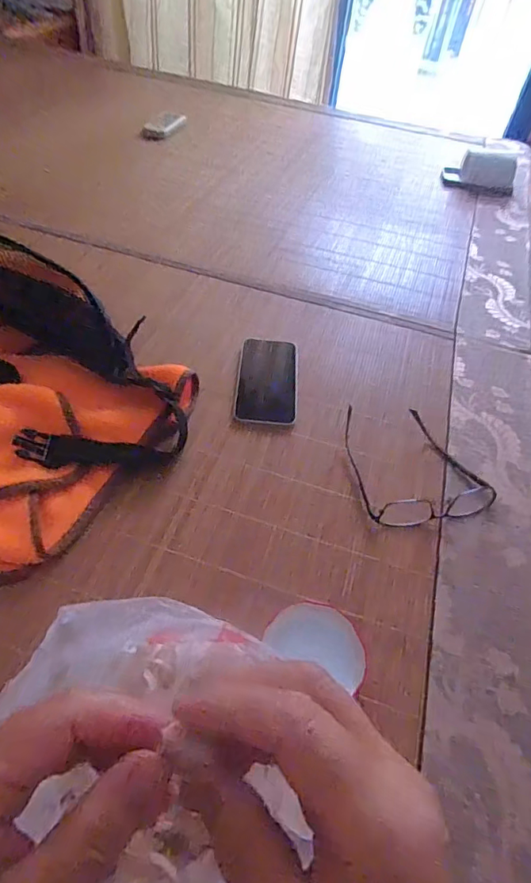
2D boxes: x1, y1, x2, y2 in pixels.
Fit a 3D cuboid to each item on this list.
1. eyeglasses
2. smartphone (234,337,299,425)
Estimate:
[{"bbox_3d":[0.155,0.016,0.519,0.133,0.030,0.150,-9,50,-12],"label":"eyeglasses"},{"bbox_3d":[0.003,-0.077,0.595,0.072,0.007,0.144,5,49,0],"label":"smartphone"}]

